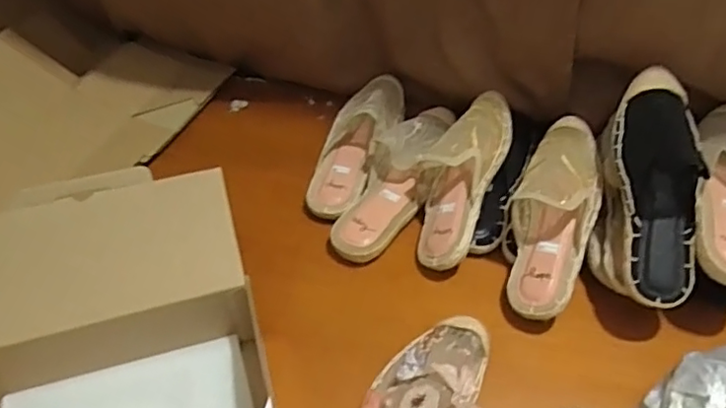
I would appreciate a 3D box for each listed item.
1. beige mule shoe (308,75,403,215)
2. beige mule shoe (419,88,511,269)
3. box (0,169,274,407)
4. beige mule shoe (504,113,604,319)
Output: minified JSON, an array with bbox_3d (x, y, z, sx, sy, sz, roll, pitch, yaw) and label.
[{"bbox_3d":[-0.011,-0.096,0.778,0.089,0.055,0.261,16,49,14],"label":"beige mule shoe"},{"bbox_3d":[0.117,-0.040,0.691,0.083,0.058,0.243,17,72,15],"label":"beige mule shoe"},{"bbox_3d":[-0.251,0.138,0.555,0.288,0.133,0.306,-12,49,-12],"label":"box"},{"bbox_3d":[0.210,0.005,0.640,0.089,0.066,0.246,13,69,11],"label":"beige mule shoe"}]

